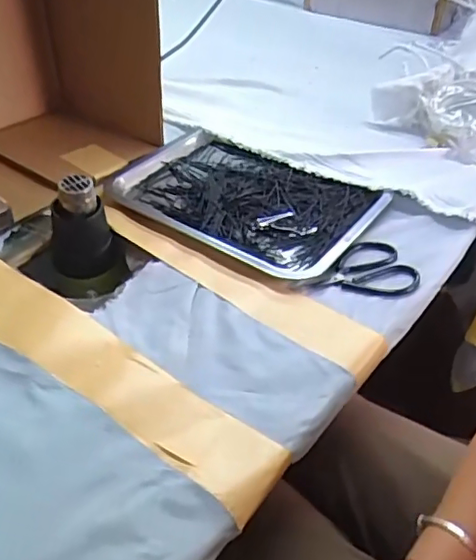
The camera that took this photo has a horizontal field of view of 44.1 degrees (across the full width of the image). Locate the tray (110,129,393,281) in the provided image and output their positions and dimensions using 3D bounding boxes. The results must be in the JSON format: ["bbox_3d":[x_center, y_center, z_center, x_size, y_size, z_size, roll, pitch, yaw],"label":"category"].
[{"bbox_3d":[0.005,-0.099,0.710,0.297,0.027,0.198,27,49,24],"label":"tray"}]

